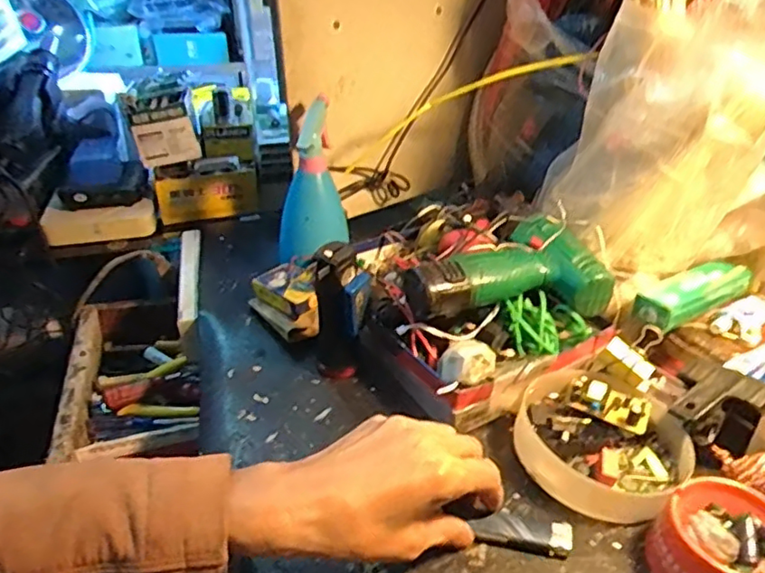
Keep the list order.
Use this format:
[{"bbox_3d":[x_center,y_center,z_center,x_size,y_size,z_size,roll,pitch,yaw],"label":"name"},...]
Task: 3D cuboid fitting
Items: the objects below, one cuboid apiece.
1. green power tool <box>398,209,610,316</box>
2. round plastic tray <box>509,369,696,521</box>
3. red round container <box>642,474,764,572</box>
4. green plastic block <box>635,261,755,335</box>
[{"bbox_3d":[0.103,-0.011,0.552,0.182,0.061,0.117,-3,33,-6],"label":"green power tool"},{"bbox_3d":[0.176,0.120,0.481,0.131,0.038,0.132,1,33,0],"label":"round plastic tray"},{"bbox_3d":[0.225,0.177,0.394,0.085,0.043,0.080,1,33,0],"label":"red round container"},{"bbox_3d":[0.295,0.005,0.560,0.148,0.029,0.037,-19,38,-27],"label":"green plastic block"}]

